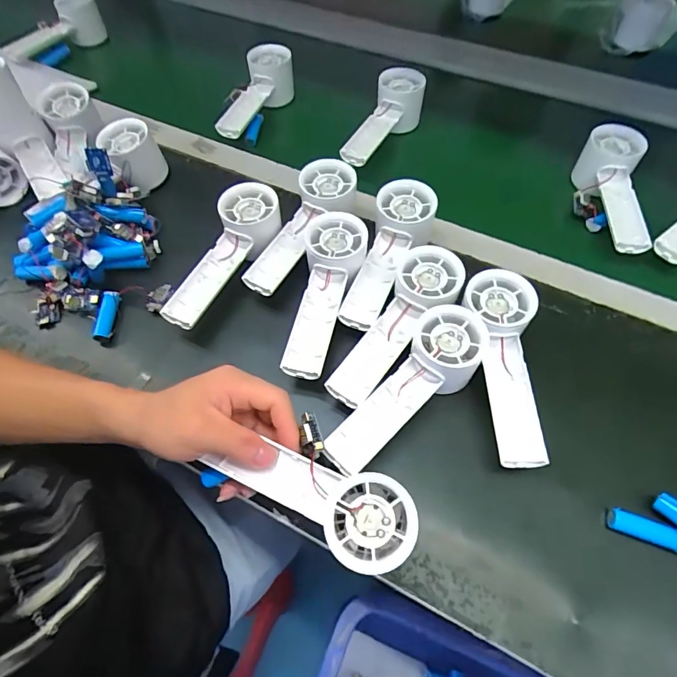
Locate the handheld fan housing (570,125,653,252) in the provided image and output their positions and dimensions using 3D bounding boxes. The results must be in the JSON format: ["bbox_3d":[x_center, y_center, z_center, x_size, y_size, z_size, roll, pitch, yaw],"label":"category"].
[{"bbox_3d":[0.292,-0.158,0.466,0.059,0.053,0.153,8,61,7],"label":"handheld fan housing"}]

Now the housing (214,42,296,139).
[{"bbox_3d":[-0.114,-0.317,0.574,0.050,0.061,0.152,28,65,16],"label":"housing"}]

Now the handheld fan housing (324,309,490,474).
[{"bbox_3d":[0.056,0.042,0.361,0.160,0.052,0.059,-45,68,-6],"label":"handheld fan housing"}]

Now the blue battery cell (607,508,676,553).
[{"bbox_3d":[0.221,0.137,0.315,0.049,0.015,0.014,21,63,13],"label":"blue battery cell"}]

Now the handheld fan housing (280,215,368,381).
[{"bbox_3d":[-0.014,-0.041,0.400,0.055,0.031,0.159,13,73,6],"label":"handheld fan housing"}]

